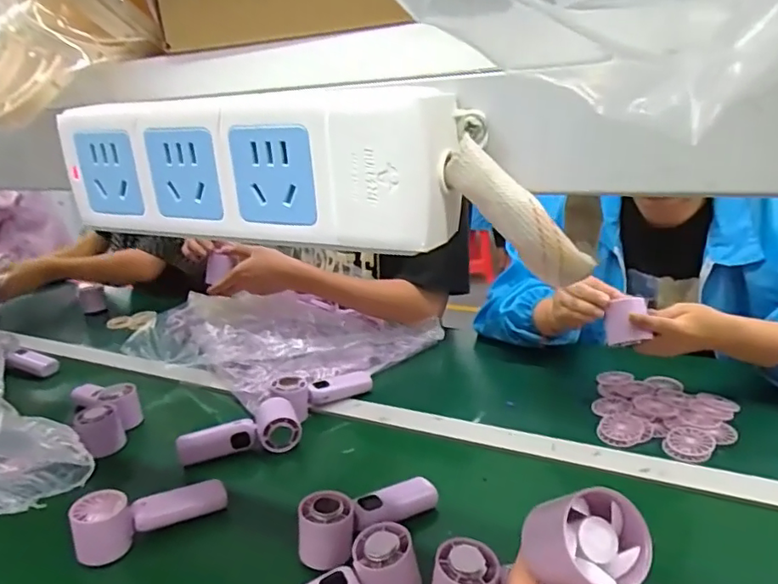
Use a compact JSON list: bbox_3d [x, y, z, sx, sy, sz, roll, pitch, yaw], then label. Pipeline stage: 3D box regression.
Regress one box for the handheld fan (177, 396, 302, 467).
[{"bbox_3d":[-0.201,0.189,0.785,0.156,0.048,0.063,-7,21,-7],"label":"handheld fan"}]

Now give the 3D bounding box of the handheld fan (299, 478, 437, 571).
[{"bbox_3d":[-0.024,0.228,0.608,0.160,0.056,0.056,-19,26,-34],"label":"handheld fan"}]

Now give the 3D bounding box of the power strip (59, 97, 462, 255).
[{"bbox_3d":[-0.057,-0.047,0.219,0.165,0.047,0.031,9,24,30],"label":"power strip"}]

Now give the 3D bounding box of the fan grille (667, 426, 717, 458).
[{"bbox_3d":[0.374,0.184,0.709,0.052,0.010,0.052,9,24,30],"label":"fan grille"}]

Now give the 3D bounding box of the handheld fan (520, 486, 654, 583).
[{"bbox_3d":[0.114,0.189,0.310,0.064,0.045,0.152,-2,61,5],"label":"handheld fan"}]

